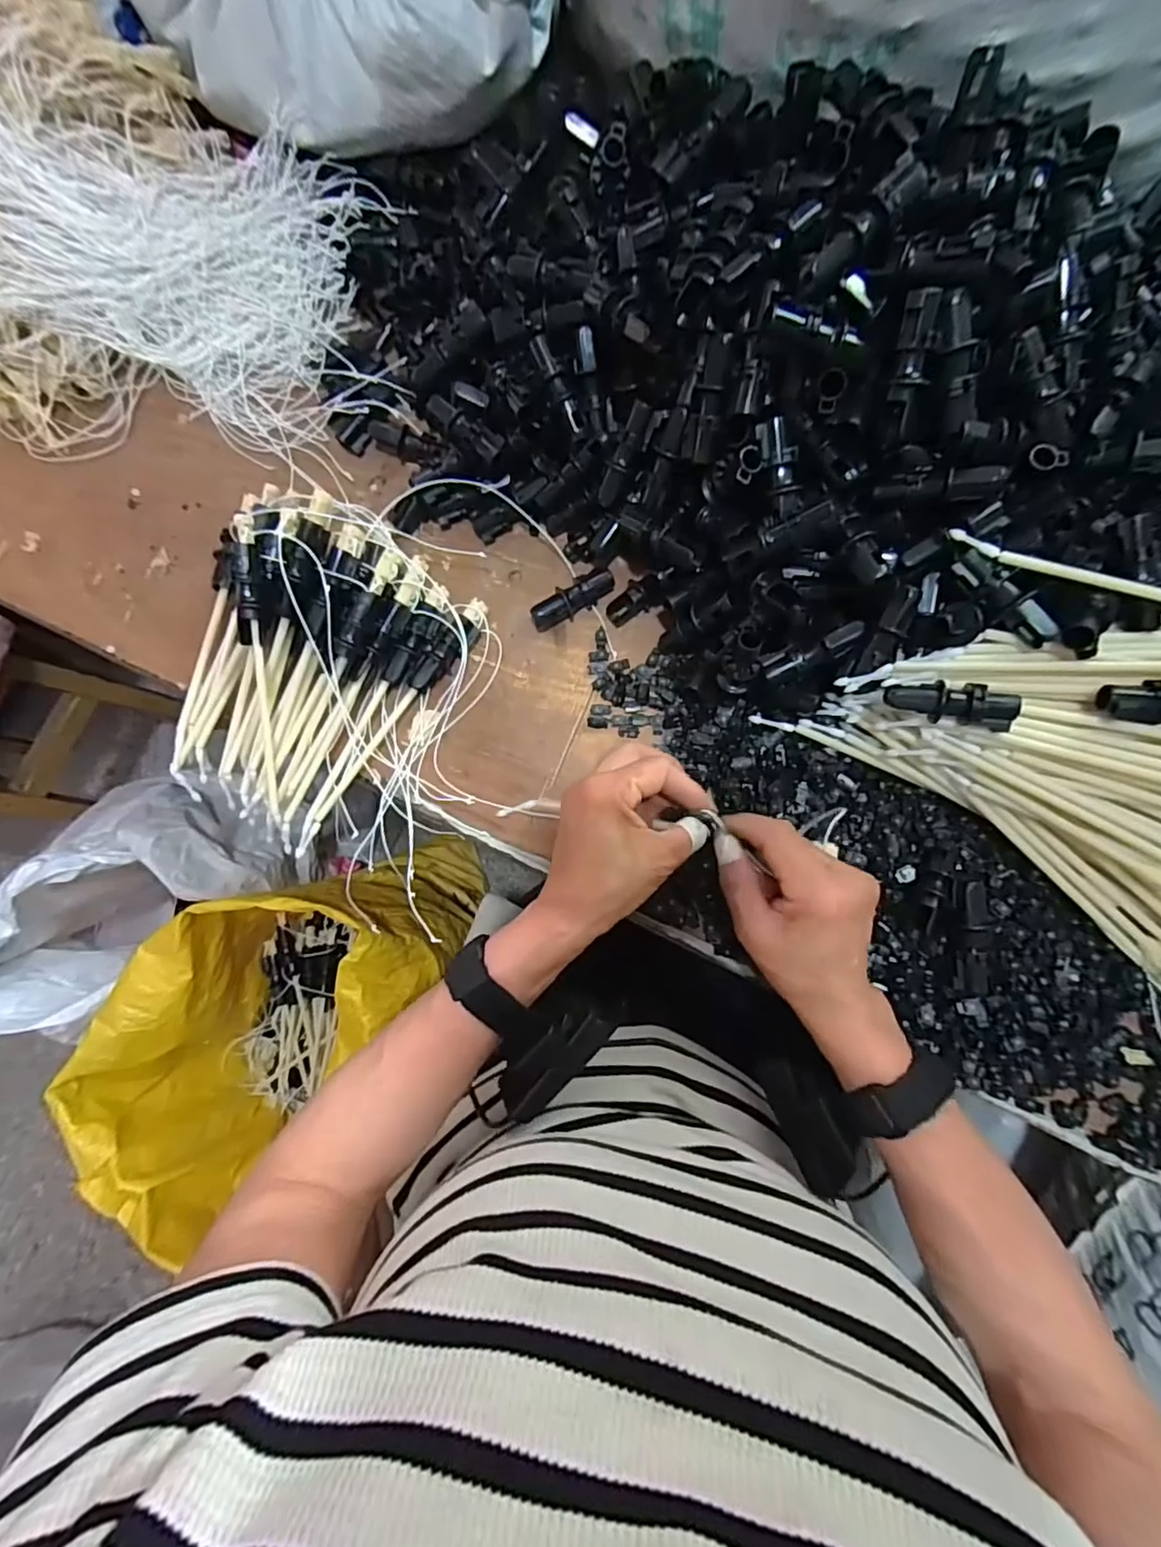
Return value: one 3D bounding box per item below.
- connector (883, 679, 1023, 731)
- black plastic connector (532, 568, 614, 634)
[{"bbox_3d":[0.213,-0.040,0.341,0.067,0.016,0.021,12,85,19],"label":"connector"},{"bbox_3d":[-0.006,-0.132,0.446,0.068,0.018,0.019,-28,82,2],"label":"black plastic connector"}]

